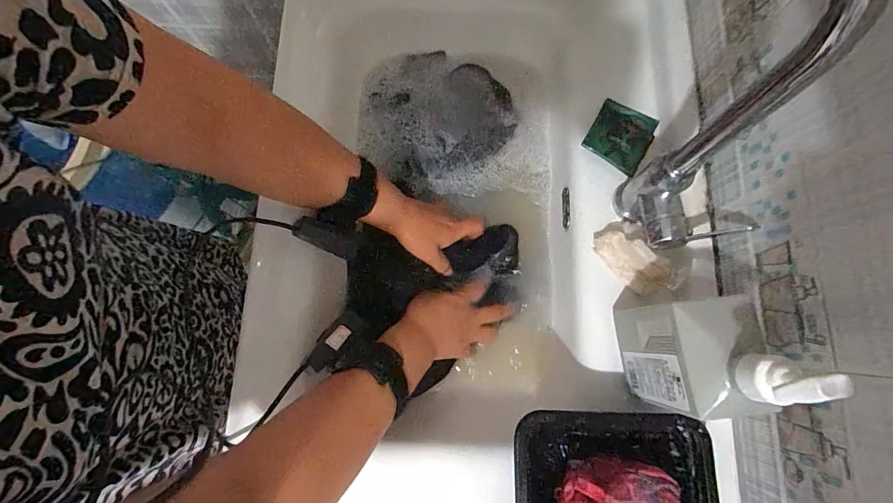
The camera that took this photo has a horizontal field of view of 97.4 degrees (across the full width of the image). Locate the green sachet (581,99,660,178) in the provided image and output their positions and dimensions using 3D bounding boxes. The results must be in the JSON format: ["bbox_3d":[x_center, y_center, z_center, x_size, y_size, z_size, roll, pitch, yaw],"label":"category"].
[{"bbox_3d":[0.206,-0.138,0.460,0.069,0.015,0.081,32,80,6],"label":"green sachet"}]

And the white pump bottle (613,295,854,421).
[{"bbox_3d":[0.205,0.081,0.309,0.056,0.193,0.087,-8,78,-2],"label":"white pump bottle"}]

